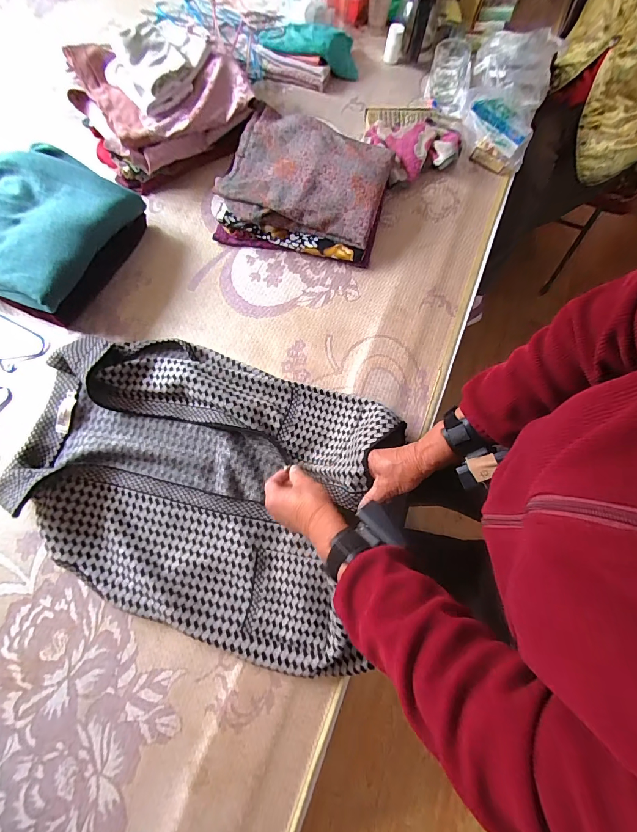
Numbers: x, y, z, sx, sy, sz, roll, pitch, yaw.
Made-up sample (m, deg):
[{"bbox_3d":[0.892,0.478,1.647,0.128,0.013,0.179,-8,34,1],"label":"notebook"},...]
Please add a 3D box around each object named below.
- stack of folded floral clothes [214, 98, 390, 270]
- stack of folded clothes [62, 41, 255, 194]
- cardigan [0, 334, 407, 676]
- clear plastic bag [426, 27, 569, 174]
[{"bbox_3d":[-0.033,-0.476,0.714,0.333,0.081,0.294,13,75,4],"label":"stack of folded floral clothes"},{"bbox_3d":[-0.320,-0.653,0.733,0.336,0.111,0.283,-27,76,-7],"label":"stack of folded clothes"},{"bbox_3d":[-0.186,0.103,0.550,0.619,0.099,0.429,18,75,5],"label":"cardigan"},{"bbox_3d":[0.377,-0.739,0.781,0.269,0.081,0.328,24,76,7],"label":"clear plastic bag"}]

